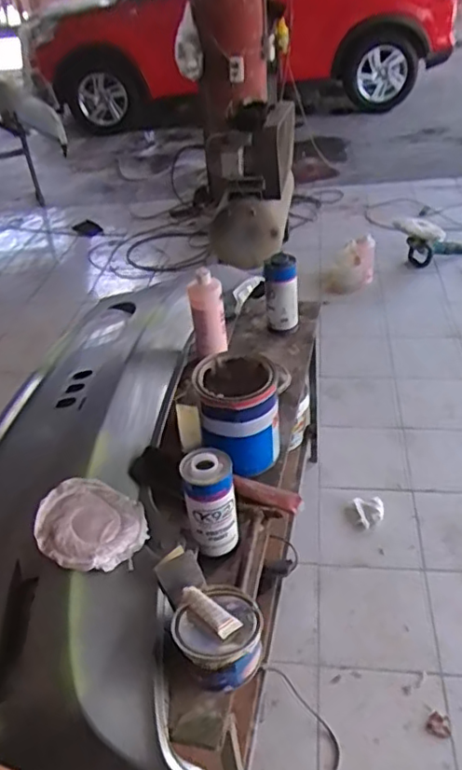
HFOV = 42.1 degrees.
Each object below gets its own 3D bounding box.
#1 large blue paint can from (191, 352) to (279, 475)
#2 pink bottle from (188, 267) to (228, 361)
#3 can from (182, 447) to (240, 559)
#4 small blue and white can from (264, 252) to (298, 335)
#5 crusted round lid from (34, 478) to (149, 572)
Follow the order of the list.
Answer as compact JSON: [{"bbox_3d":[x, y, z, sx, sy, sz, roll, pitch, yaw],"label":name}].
[{"bbox_3d":[0.016,0.059,1.221,0.157,0.193,0.173,-5,38,-1],"label":"large blue paint can"},{"bbox_3d":[-0.055,-0.167,1.465,0.078,0.231,0.075,-5,38,-1],"label":"pink bottle"},{"bbox_3d":[-0.033,0.203,1.034,0.080,0.199,0.082,-3,38,2],"label":"can"},{"bbox_3d":[0.132,-0.228,1.584,0.084,0.213,0.076,0,38,7],"label":"small blue and white can"},{"bbox_3d":[-0.232,0.231,0.998,0.169,0.022,0.164,13,45,-14],"label":"crusted round lid"}]

